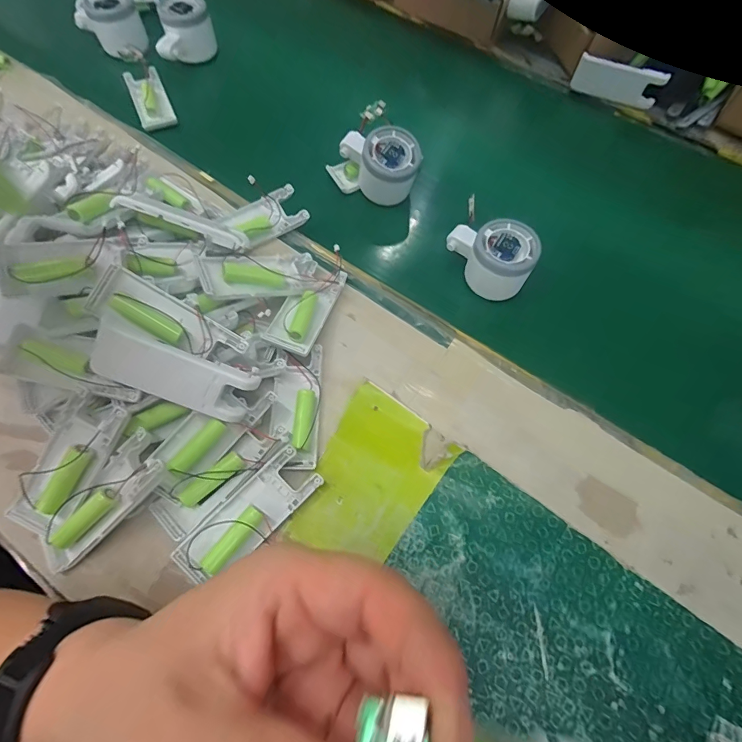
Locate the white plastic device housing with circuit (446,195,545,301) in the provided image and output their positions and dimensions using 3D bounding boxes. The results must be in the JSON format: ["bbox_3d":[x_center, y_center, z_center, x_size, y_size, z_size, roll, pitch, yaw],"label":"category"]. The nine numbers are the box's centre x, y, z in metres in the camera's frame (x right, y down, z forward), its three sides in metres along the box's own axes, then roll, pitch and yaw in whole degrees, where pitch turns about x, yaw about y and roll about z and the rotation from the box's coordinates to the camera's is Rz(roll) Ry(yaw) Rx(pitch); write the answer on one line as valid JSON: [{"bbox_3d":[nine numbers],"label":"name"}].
[{"bbox_3d":[0.111,-0.108,0.399,0.082,0.050,0.062,32,68,12],"label":"white plastic device housing with circuit"}]

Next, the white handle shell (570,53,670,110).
[{"bbox_3d":[0.309,-0.362,0.530,0.103,0.042,0.018,25,66,9],"label":"white handle shell"}]

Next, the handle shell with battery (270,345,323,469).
[{"bbox_3d":[-0.060,0.027,0.336,0.038,0.024,0.100,1,65,-2],"label":"handle shell with battery"}]

